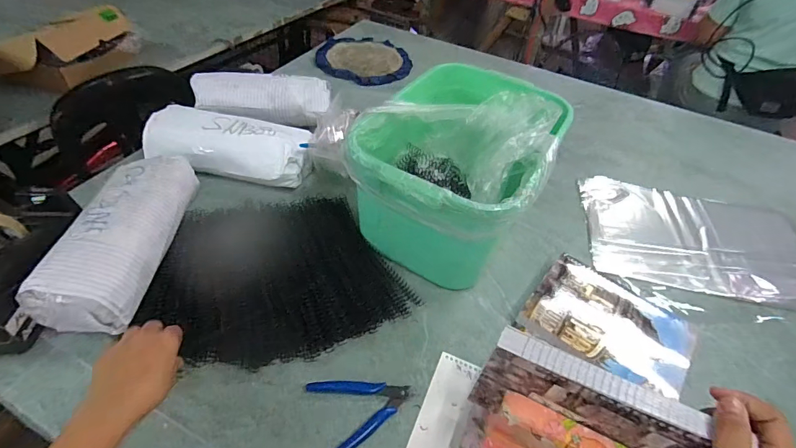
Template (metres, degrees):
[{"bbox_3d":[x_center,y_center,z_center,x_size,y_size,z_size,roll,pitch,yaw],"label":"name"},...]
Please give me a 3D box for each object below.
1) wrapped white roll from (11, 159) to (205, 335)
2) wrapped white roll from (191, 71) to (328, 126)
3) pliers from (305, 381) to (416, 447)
[{"bbox_3d":[-0.360,0.011,0.538,0.111,0.069,0.251,4,46,-3],"label":"wrapped white roll"},{"bbox_3d":[-0.263,-0.243,0.785,0.256,0.067,0.095,1,46,-6],"label":"wrapped white roll"},{"bbox_3d":[-0.040,0.206,0.466,0.112,0.007,0.084,-15,50,-20],"label":"pliers"}]

